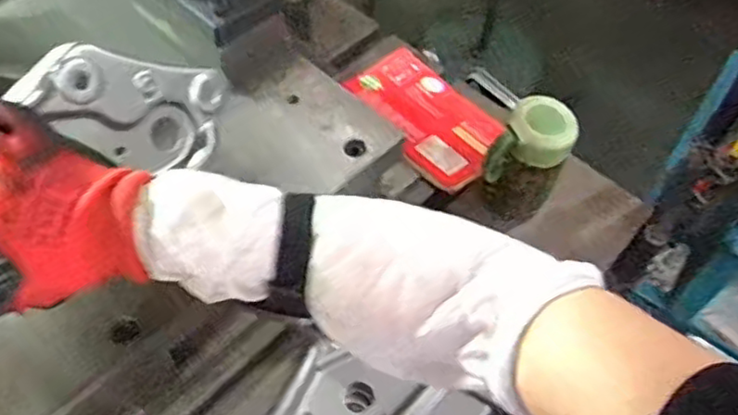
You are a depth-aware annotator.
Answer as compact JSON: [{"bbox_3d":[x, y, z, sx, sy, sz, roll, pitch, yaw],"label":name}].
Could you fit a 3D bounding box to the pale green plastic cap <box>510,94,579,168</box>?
[{"bbox_3d":[0.167,-0.073,0.657,0.065,0.037,0.055,25,57,13],"label":"pale green plastic cap"}]

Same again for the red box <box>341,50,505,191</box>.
[{"bbox_3d":[0.070,-0.108,0.795,0.124,0.021,0.203,-33,63,-24],"label":"red box"}]

